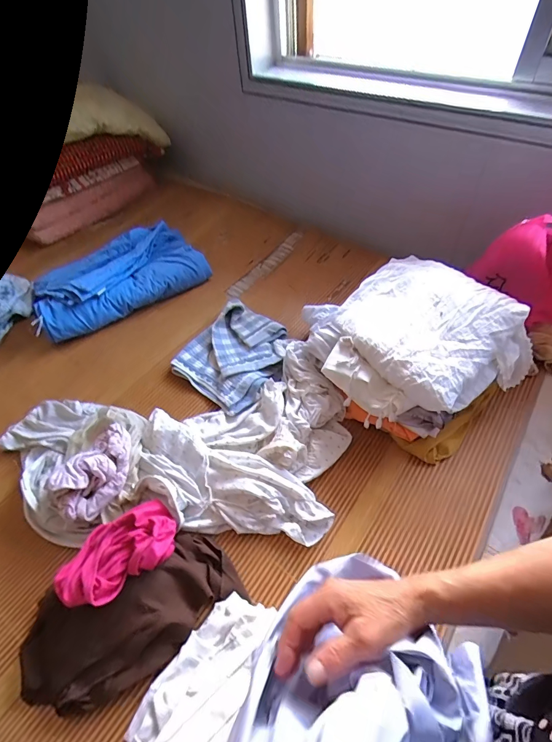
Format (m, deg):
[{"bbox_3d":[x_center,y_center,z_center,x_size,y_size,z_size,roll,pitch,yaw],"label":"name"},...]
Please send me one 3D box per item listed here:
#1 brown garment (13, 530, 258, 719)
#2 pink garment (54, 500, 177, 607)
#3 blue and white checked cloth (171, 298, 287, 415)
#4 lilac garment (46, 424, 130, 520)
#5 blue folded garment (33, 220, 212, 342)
[{"bbox_3d":[-0.217,0.367,0.557,0.324,0.059,0.168,-23,52,-12],"label":"brown garment"},{"bbox_3d":[-0.248,0.282,0.572,0.183,0.052,0.113,-29,55,-18],"label":"pink garment"},{"bbox_3d":[-0.089,-0.041,0.886,0.258,0.044,0.261,33,61,28],"label":"blue and white checked cloth"},{"bbox_3d":[-0.320,0.172,0.654,0.107,0.054,0.169,16,54,16],"label":"lilac garment"},{"bbox_3d":[-0.465,-0.285,1.077,0.475,0.108,0.286,-30,56,-19],"label":"blue folded garment"}]

